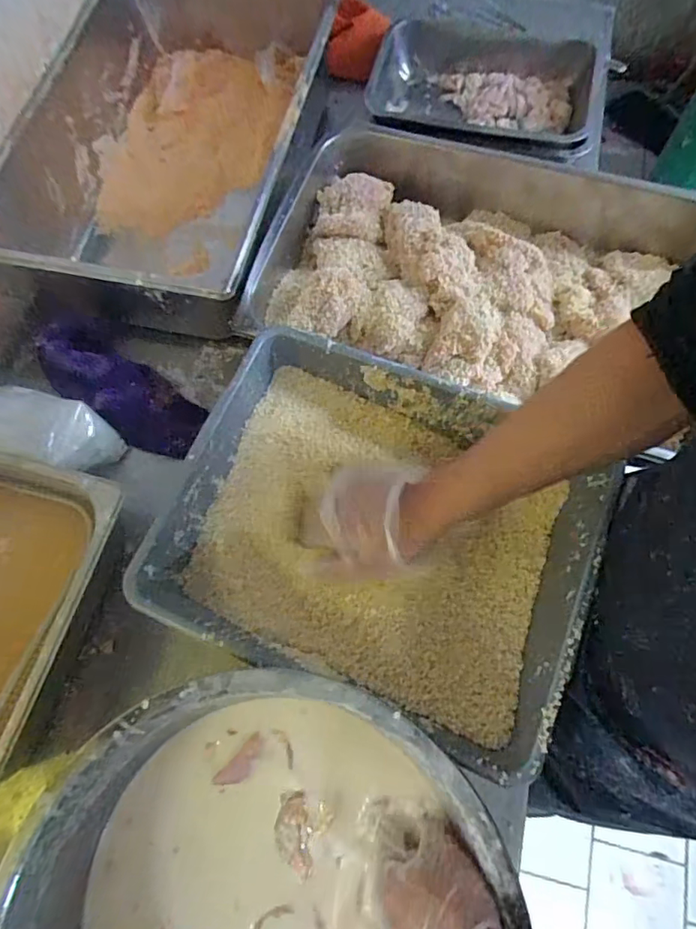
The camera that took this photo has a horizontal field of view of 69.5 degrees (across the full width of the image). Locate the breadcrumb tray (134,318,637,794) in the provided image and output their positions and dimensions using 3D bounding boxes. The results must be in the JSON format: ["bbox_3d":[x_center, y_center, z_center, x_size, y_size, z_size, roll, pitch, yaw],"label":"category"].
[{"bbox_3d":[0.028,0.058,0.478,0.359,0.093,0.293,22,74,9],"label":"breadcrumb tray"}]

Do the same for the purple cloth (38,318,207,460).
[{"bbox_3d":[-0.275,-0.090,0.613,0.207,0.029,0.090,40,77,-7],"label":"purple cloth"}]

